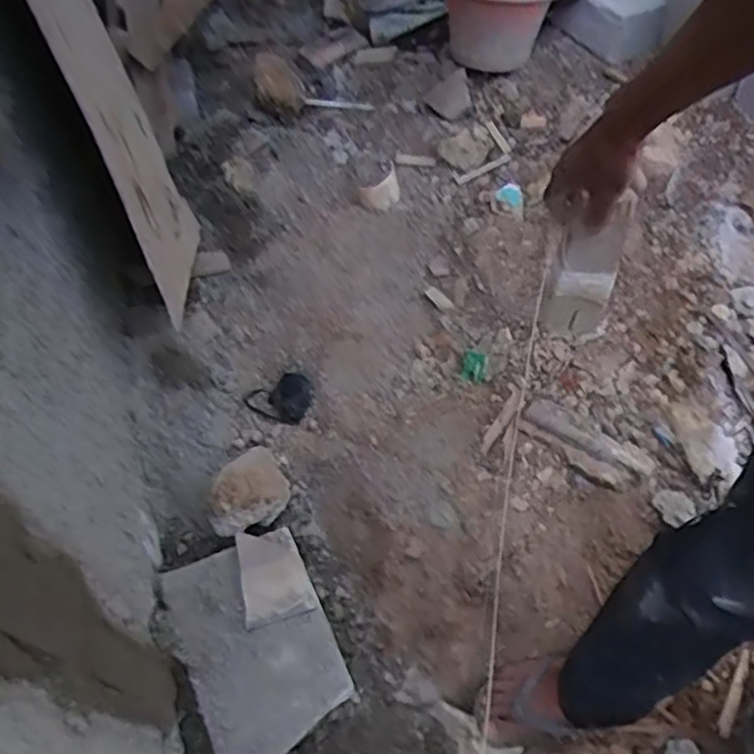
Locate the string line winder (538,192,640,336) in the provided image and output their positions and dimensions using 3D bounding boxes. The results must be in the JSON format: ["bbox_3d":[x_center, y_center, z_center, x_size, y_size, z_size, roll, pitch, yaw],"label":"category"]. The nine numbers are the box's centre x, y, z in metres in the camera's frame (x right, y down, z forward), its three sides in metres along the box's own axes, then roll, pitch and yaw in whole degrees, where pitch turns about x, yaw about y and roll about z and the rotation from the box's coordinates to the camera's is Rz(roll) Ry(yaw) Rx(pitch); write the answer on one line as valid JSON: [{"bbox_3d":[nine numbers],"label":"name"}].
[{"bbox_3d":[0.230,-0.122,0.774,0.072,0.166,0.017,10,29,1],"label":"string line winder"}]

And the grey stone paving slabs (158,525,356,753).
[{"bbox_3d":[-0.164,0.372,0.974,0.195,0.031,0.293,-19,69,-19],"label":"grey stone paving slabs"}]

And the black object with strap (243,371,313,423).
[{"bbox_3d":[-0.156,0.036,1.161,0.100,0.019,0.091,-41,69,-3],"label":"black object with strap"}]

